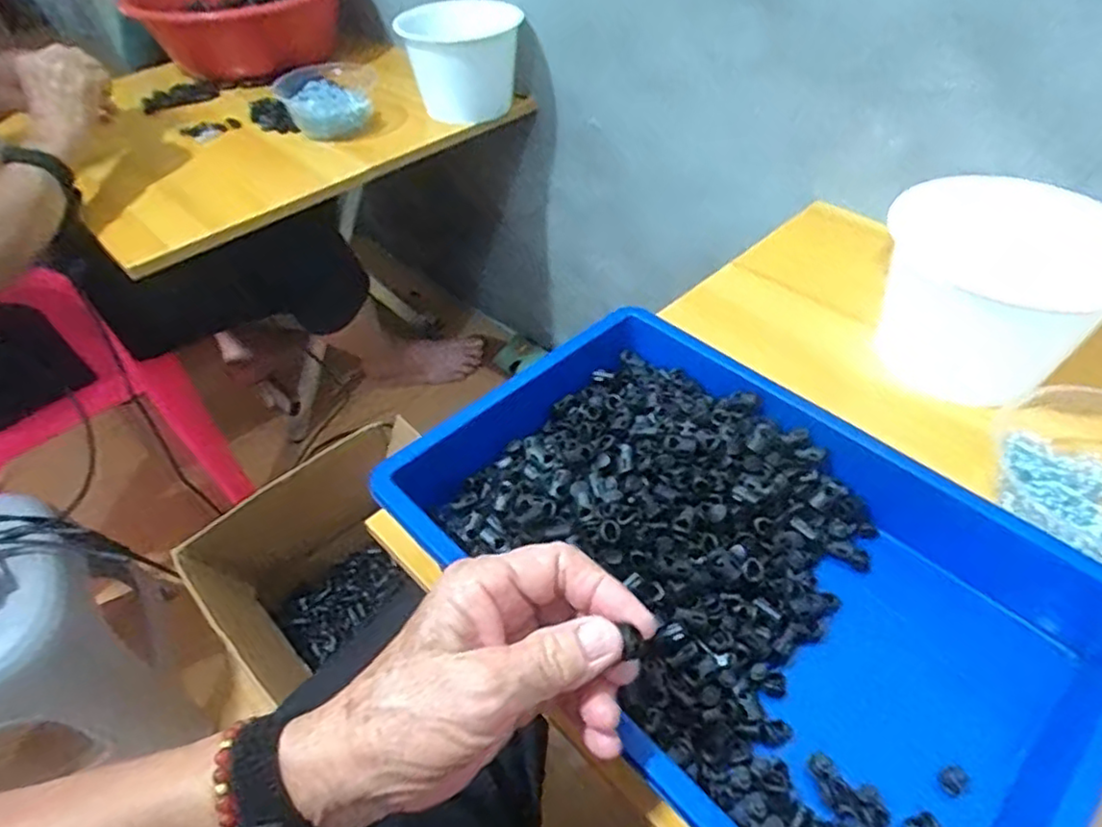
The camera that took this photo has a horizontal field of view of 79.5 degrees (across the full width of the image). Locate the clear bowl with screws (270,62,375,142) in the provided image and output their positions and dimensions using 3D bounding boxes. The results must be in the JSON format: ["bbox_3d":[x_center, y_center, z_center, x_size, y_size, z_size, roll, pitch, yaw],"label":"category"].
[{"bbox_3d":[-0.296,-0.418,0.891,0.129,0.080,0.113,-15,48,-11],"label":"clear bowl with screws"}]

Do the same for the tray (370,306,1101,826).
[{"bbox_3d":[0.112,0.090,0.393,0.273,0.068,0.377,-37,55,-28],"label":"tray"}]

